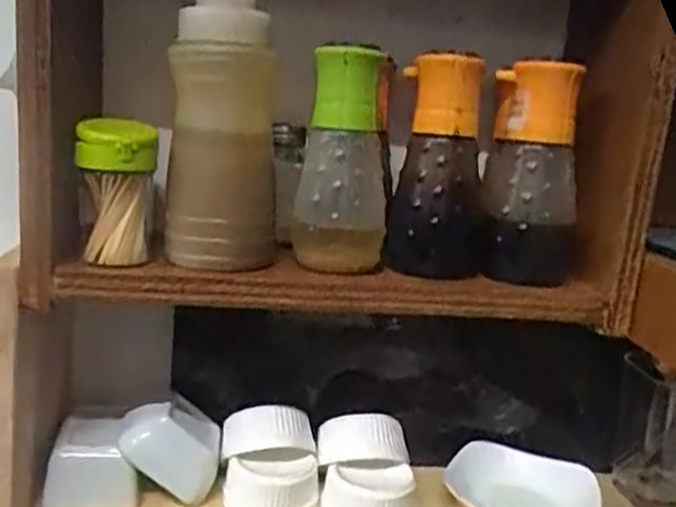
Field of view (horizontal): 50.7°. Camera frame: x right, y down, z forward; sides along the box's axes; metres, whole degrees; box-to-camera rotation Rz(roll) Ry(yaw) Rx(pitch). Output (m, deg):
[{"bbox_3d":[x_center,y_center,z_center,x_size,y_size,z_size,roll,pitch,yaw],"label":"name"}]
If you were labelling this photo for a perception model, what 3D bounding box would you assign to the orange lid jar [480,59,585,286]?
[{"bbox_3d":[0.125,-0.050,0.457,0.058,0.137,0.048,10,13,20],"label":"orange lid jar"}]

